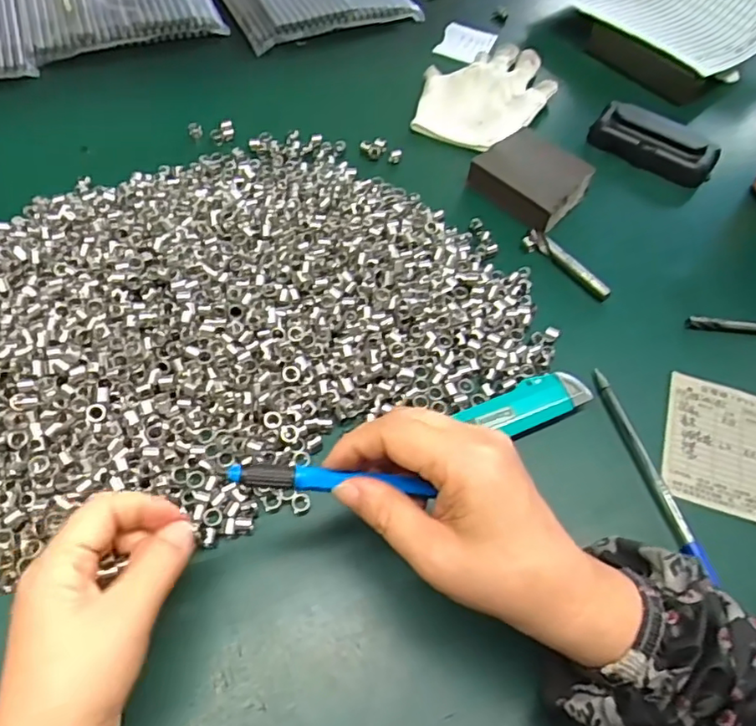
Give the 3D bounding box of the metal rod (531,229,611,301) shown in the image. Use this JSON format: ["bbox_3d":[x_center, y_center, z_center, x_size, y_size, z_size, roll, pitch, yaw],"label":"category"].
[{"bbox_3d":[0.142,-0.074,0.435,0.010,0.010,0.075,-31,65,-21],"label":"metal rod"}]

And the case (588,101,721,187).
[{"bbox_3d":[0.238,-0.190,0.505,0.104,0.034,0.033,31,61,15],"label":"case"}]

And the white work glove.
[{"bbox_3d":[0.101,-0.250,0.542,0.101,0.020,0.157,34,62,17],"label":"white work glove"}]

